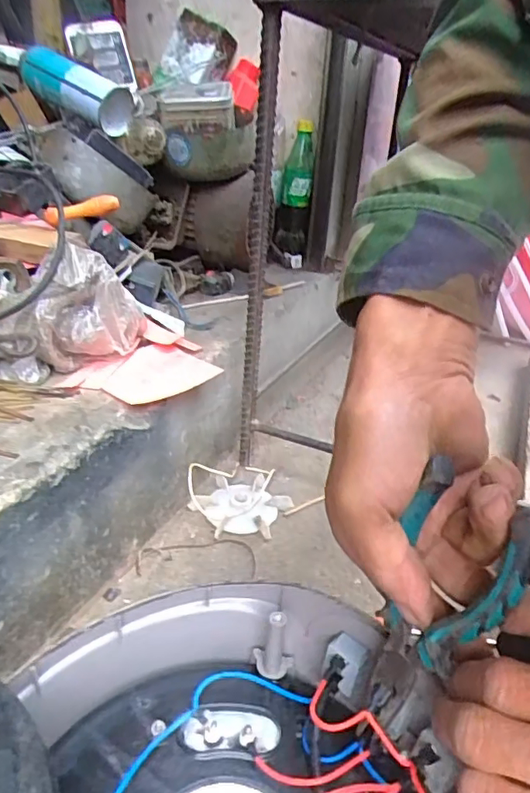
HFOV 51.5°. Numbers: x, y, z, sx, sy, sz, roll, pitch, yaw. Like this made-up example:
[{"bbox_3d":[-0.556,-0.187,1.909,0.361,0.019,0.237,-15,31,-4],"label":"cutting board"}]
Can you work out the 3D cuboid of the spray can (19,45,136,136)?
[{"bbox_3d":[-0.285,-0.463,0.816,0.203,0.067,0.064,36,38,17],"label":"spray can"}]

